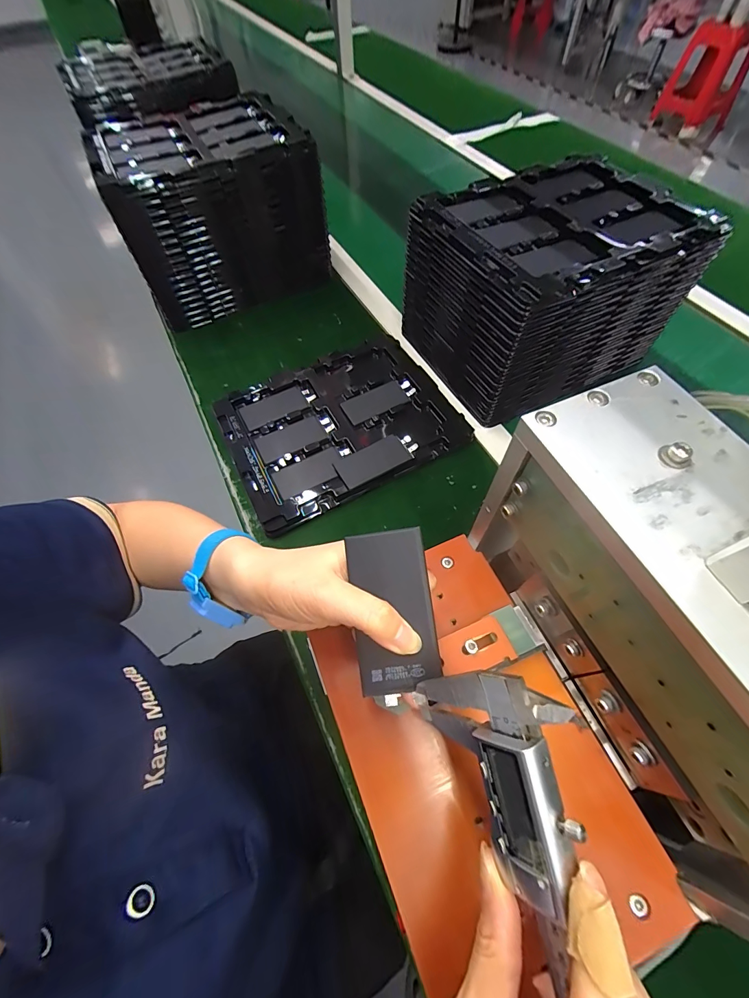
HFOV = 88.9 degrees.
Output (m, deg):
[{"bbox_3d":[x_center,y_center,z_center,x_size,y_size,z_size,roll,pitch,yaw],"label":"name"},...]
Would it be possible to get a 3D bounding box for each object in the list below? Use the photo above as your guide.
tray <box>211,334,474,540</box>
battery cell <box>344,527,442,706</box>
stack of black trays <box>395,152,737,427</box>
[{"bbox_3d":[-0.048,-0.101,0.487,0.267,0.021,0.224,-26,63,-12],"label":"tray"},{"bbox_3d":[0.010,0.062,0.210,0.043,0.004,0.088,-5,80,-1],"label":"battery cell"},{"bbox_3d":[0.204,-0.265,0.473,0.268,0.165,0.209,-24,63,-11],"label":"stack of black trays"}]

